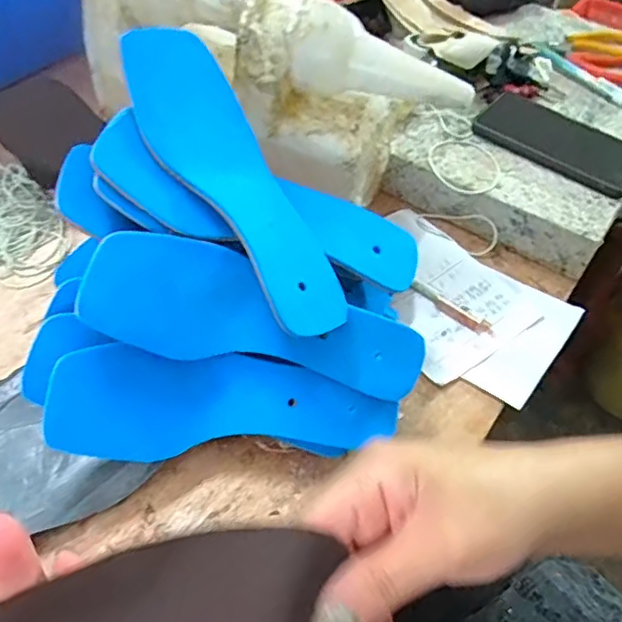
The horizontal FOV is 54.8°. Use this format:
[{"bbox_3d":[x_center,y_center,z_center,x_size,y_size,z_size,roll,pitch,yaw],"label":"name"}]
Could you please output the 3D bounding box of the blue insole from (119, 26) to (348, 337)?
[{"bbox_3d":[-0.050,-0.089,0.416,0.075,0.032,0.233,-31,85,-23],"label":"blue insole"}]

